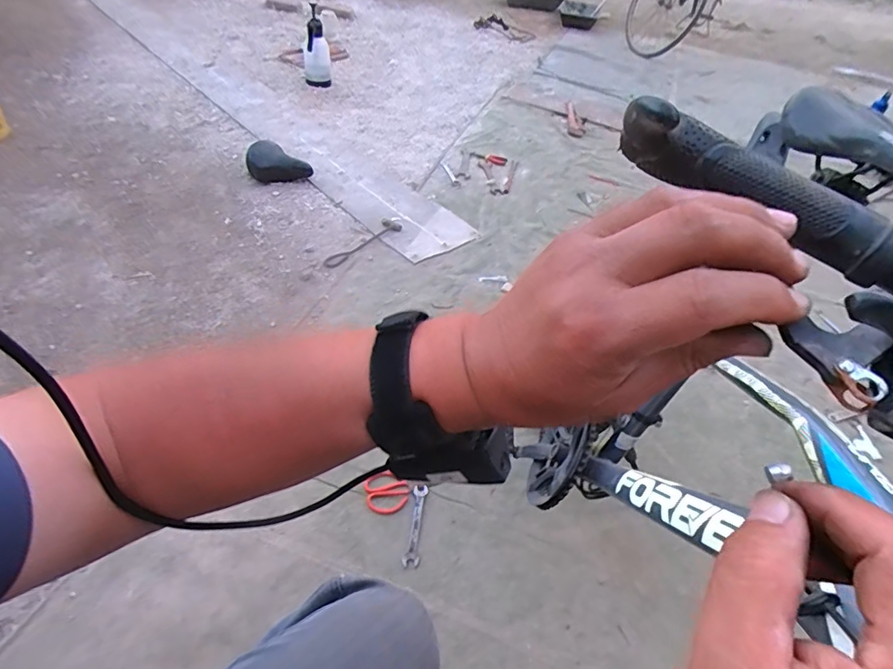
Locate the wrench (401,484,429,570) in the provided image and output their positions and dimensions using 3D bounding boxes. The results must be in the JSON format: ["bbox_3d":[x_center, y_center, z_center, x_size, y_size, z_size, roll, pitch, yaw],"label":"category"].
[{"bbox_3d":[-0.060,0.371,0.968,0.033,0.007,0.154,7,45,-1],"label":"wrench"}]

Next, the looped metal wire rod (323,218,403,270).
[{"bbox_3d":[-0.273,-0.295,1.648,0.093,0.028,0.301,32,54,23],"label":"looped metal wire rod"}]

